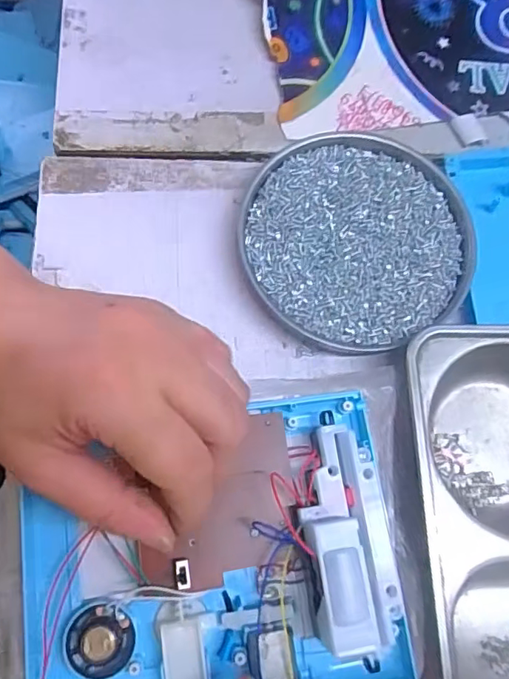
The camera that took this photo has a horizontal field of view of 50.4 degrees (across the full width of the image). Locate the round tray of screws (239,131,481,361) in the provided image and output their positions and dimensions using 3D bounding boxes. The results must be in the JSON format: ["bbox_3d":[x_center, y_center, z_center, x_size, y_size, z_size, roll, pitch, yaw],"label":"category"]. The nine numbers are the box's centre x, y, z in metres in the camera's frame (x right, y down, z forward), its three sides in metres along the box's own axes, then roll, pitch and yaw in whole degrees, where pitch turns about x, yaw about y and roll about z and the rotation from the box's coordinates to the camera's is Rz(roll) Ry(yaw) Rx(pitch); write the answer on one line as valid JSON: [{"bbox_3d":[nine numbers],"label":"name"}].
[{"bbox_3d":[0.064,-0.060,0.324,0.129,0.015,0.136,0,73,0],"label":"round tray of screws"}]

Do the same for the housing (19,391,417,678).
[{"bbox_3d":[-0.021,0.098,0.238,0.165,0.034,0.134,-10,73,-3],"label":"housing"}]

